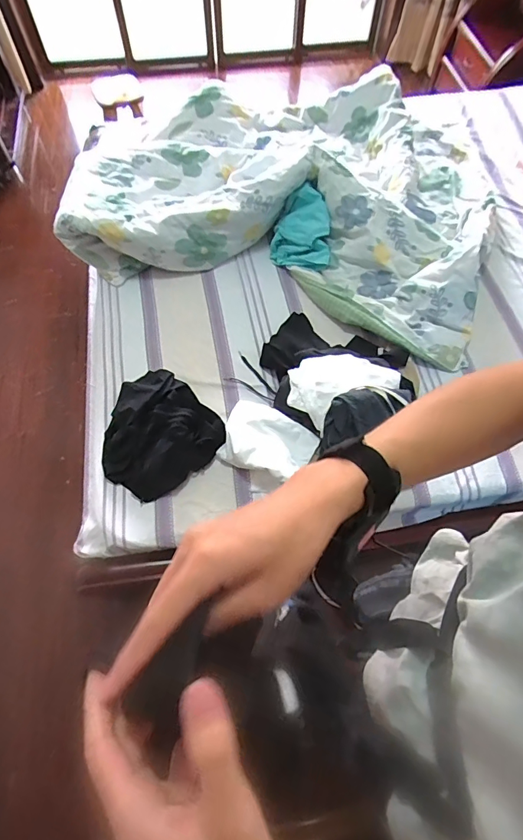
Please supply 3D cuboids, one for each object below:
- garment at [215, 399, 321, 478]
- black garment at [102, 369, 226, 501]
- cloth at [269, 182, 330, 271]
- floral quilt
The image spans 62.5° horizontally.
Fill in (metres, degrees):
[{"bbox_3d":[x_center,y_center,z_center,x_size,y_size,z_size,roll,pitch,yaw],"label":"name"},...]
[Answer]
[{"bbox_3d":[0.013,0.051,1.102,0.244,0.046,0.176,24,66,11],"label":"garment"},{"bbox_3d":[-0.278,0.032,1.128,0.303,0.072,0.299,42,71,17],"label":"black garment"},{"bbox_3d":[0.125,-0.601,1.395,0.182,0.168,0.219,1,64,0],"label":"cloth"},{"bbox_3d":[0.131,-0.854,1.491,1.327,0.228,1.112,16,65,7],"label":"floral quilt"}]

